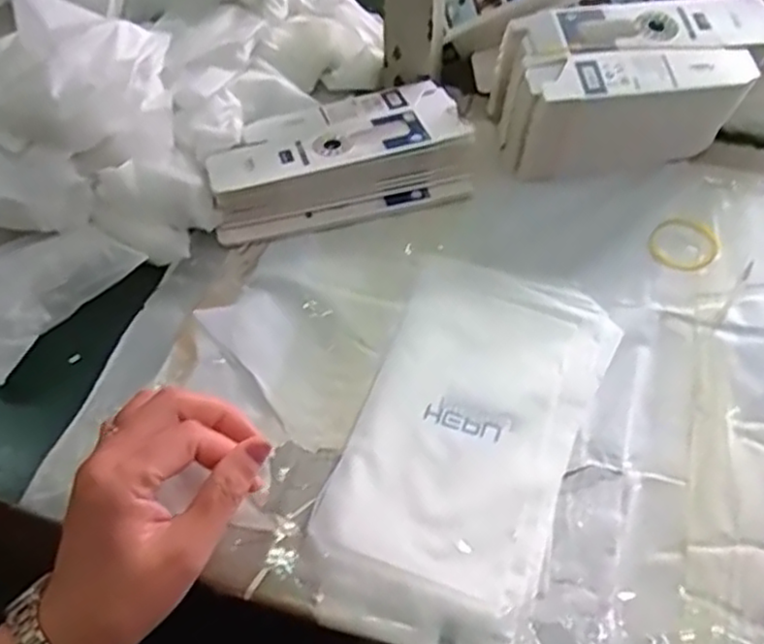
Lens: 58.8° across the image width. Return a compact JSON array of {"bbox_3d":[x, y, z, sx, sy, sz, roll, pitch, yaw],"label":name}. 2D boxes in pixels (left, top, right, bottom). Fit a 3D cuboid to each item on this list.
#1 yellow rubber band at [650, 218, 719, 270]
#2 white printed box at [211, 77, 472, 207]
[{"bbox_3d":[0.219,-0.057,0.492,0.049,0.005,0.045,0,56,0],"label":"yellow rubber band"},{"bbox_3d":[-0.035,-0.135,0.525,0.196,0.043,0.092,-14,57,-9],"label":"white printed box"}]

